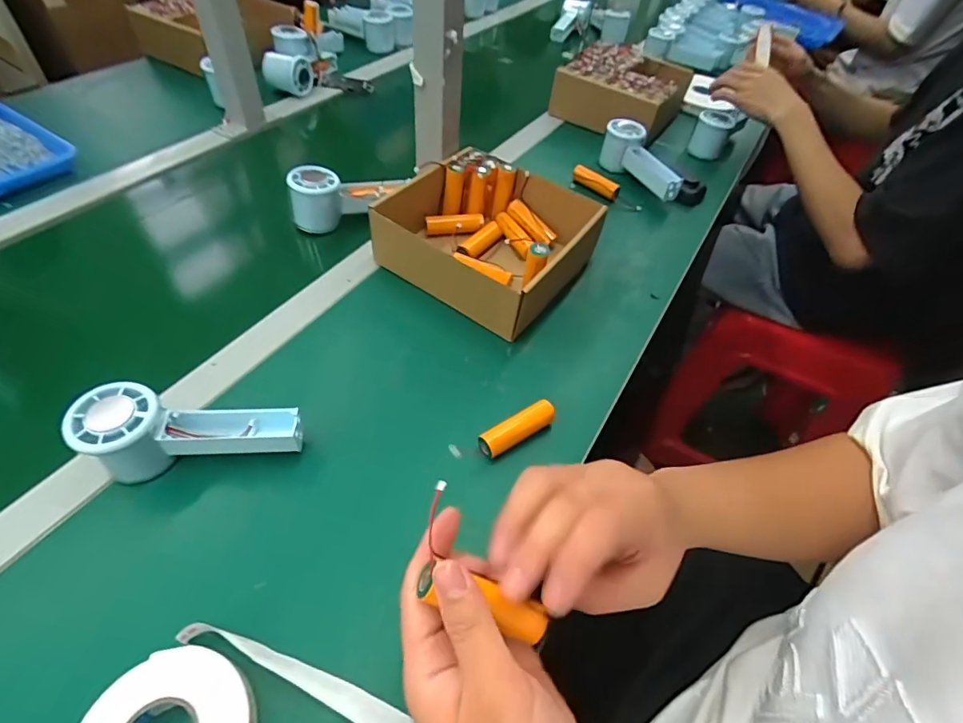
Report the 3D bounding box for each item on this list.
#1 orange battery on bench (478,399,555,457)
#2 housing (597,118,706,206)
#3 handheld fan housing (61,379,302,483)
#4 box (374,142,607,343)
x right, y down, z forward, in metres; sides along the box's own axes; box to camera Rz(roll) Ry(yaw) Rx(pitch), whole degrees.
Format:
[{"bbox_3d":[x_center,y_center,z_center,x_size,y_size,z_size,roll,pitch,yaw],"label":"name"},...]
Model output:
[{"bbox_3d":[0.032,0.061,0.420,0.074,0.026,0.022,-24,57,-23],"label":"orange battery on bench"},{"bbox_3d":[0.244,-0.288,0.698,0.067,0.057,0.159,-33,61,-28],"label":"housing"},{"bbox_3d":[-0.218,0.060,0.367,0.148,0.063,0.055,4,51,-3],"label":"handheld fan housing"},{"bbox_3d":[0.009,-0.144,0.544,0.203,0.077,0.183,30,54,17],"label":"box"}]

